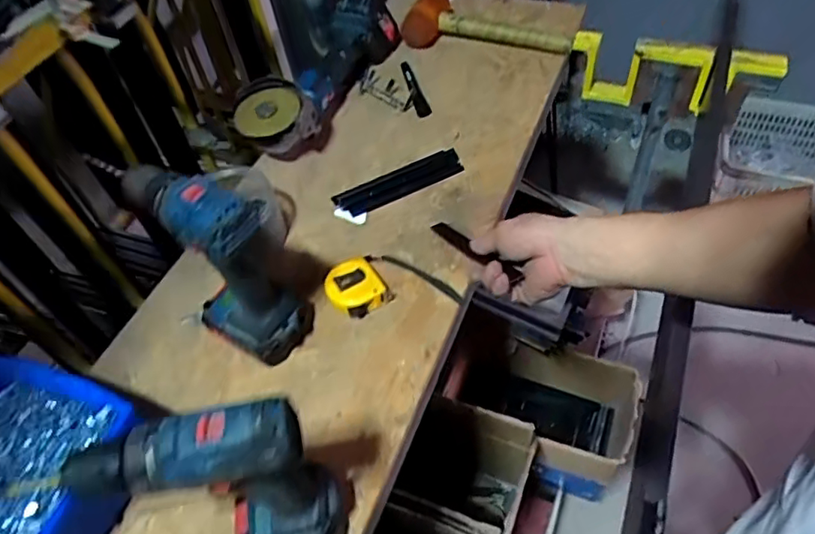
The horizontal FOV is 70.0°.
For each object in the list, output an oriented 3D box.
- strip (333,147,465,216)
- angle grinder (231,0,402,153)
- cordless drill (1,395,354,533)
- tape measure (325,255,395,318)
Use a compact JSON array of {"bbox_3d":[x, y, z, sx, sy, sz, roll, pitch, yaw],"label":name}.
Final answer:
[{"bbox_3d":[-0.011,-0.116,0.796,0.177,0.017,0.044,-25,54,-13],"label":"strip"},{"bbox_3d":[-0.135,-0.300,0.870,0.100,0.116,0.348,16,55,19],"label":"angle grinder"},{"bbox_3d":[-0.137,0.177,0.454,0.155,0.213,0.064,-13,52,-4],"label":"cordless drill"},{"bbox_3d":[-0.061,0.021,0.683,0.067,0.030,0.065,-24,54,-13],"label":"tape measure"}]

